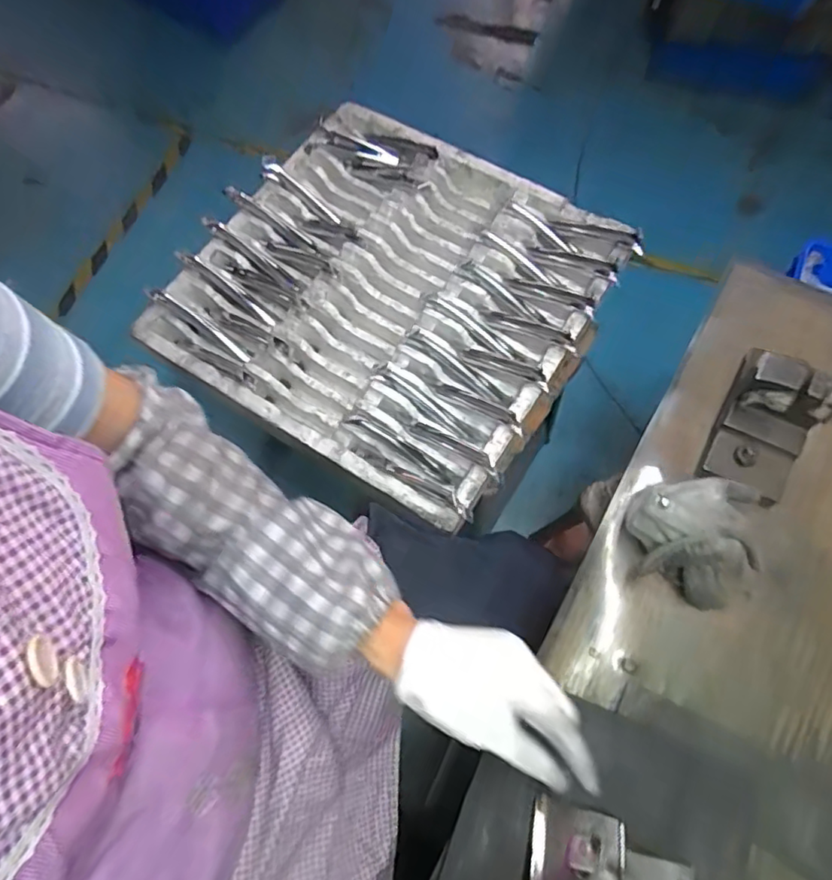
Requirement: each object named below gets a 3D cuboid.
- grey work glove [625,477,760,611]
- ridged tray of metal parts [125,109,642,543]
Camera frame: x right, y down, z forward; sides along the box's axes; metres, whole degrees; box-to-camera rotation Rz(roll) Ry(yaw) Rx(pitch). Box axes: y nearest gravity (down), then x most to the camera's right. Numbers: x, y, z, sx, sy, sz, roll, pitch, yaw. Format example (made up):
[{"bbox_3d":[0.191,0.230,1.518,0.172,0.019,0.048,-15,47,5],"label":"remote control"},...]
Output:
[{"bbox_3d":[0.210,0.078,0.435,0.086,0.057,0.090,-9,68,-1],"label":"grey work glove"},{"bbox_3d":[-0.036,-0.225,0.855,0.554,0.071,0.544,29,73,14],"label":"ridged tray of metal parts"}]

